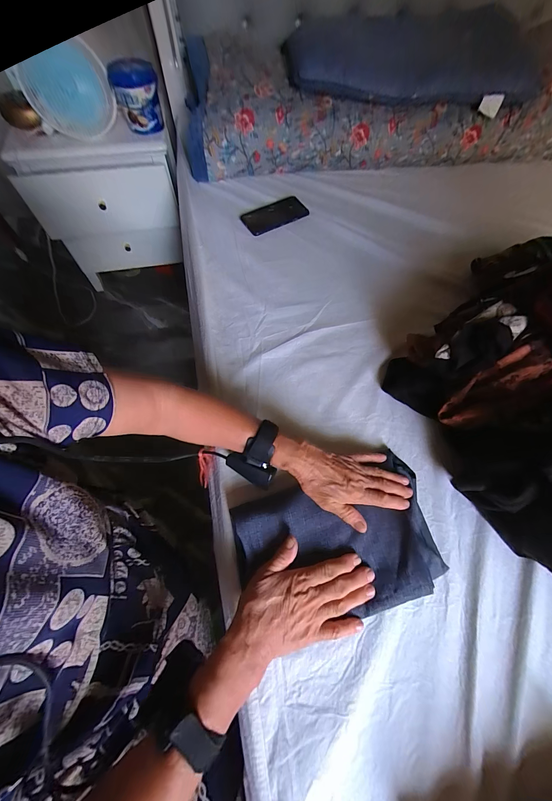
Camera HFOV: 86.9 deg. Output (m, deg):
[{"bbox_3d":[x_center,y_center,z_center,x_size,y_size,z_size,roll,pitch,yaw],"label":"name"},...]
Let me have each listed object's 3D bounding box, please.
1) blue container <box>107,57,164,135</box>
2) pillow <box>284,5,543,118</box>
[{"bbox_3d":[-0.358,-0.780,0.761,0.107,0.130,0.116,-20,67,-11],"label":"blue container"},{"bbox_3d":[0.328,-0.816,0.680,0.620,0.098,0.189,-9,65,-6],"label":"pillow"}]

